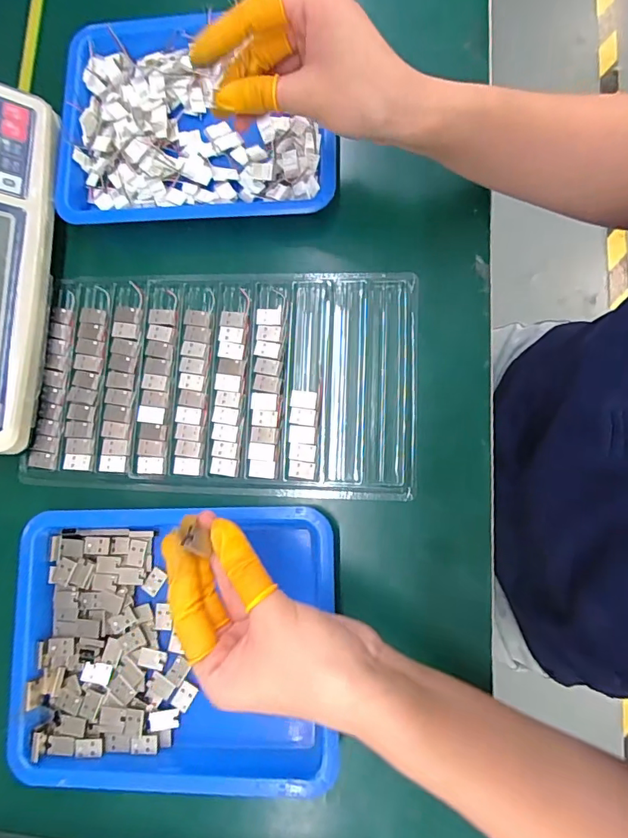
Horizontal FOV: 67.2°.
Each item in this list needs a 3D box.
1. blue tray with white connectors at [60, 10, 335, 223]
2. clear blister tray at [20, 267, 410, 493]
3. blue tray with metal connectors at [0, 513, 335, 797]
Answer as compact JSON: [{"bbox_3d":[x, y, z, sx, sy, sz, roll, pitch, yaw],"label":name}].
[{"bbox_3d":[-0.090,-0.232,0.375,0.217,0.032,0.170,0,82,6],"label":"blue tray with white connectors"},{"bbox_3d":[-0.067,-0.029,0.350,0.278,0.026,0.161,2,79,1],"label":"clear blister tray"},{"bbox_3d":[-0.095,0.146,0.312,0.215,0.034,0.169,-1,82,6],"label":"blue tray with metal connectors"}]

